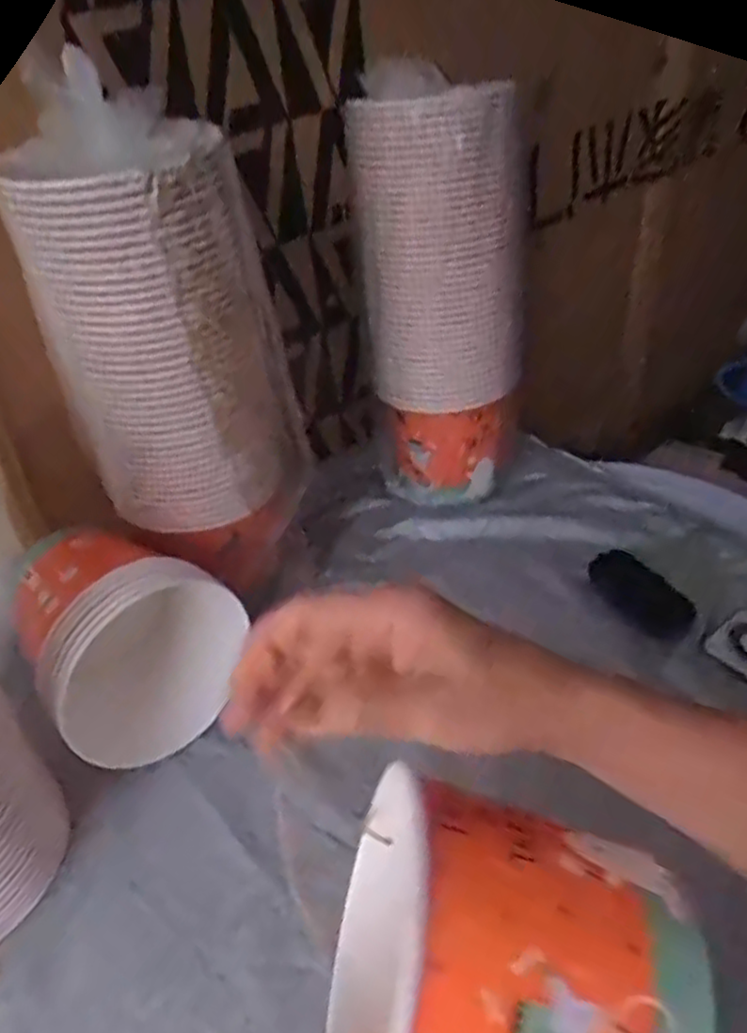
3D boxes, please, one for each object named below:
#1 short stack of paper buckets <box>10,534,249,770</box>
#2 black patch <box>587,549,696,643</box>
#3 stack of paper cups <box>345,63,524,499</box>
[{"bbox_3d":[-0.218,0.102,0.635,0.165,0.152,0.195,-27,43,-25],"label":"short stack of paper buckets"},{"bbox_3d":[0.275,0.079,0.732,0.067,0.014,0.109,-34,62,-19],"label":"black patch"},{"bbox_3d":[0.073,-0.205,0.767,0.165,0.444,0.155,-4,38,1],"label":"stack of paper cups"}]

